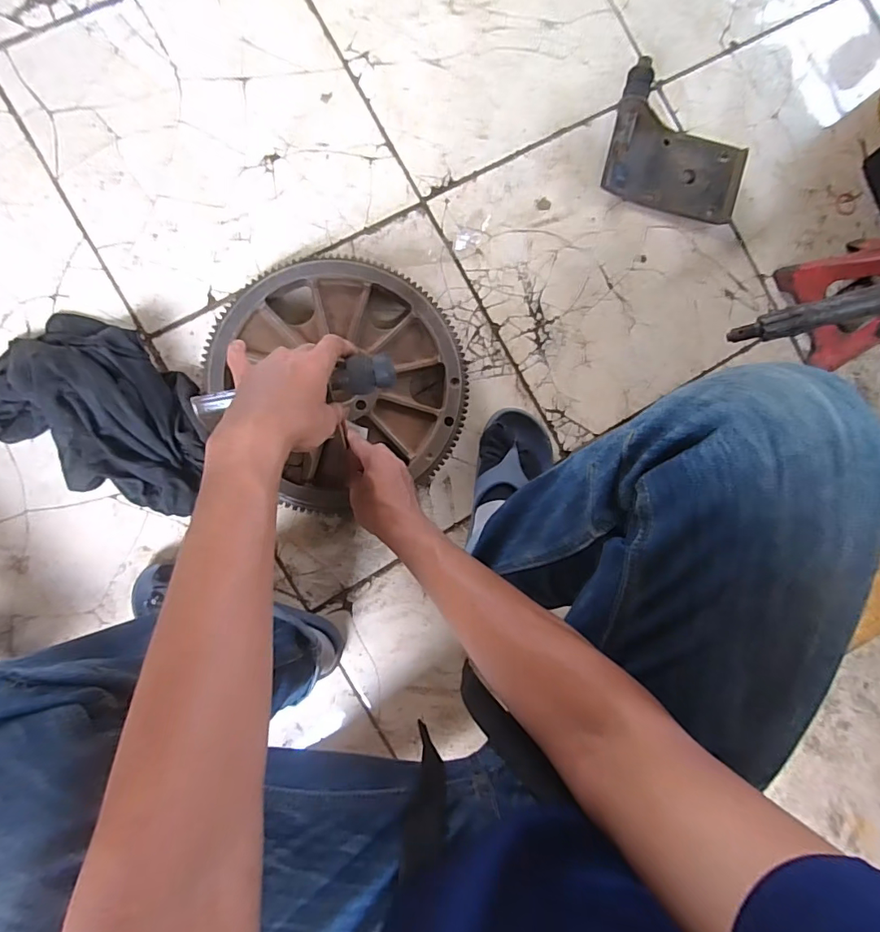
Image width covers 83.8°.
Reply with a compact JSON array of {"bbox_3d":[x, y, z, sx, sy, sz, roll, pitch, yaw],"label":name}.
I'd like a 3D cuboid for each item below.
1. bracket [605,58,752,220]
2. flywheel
[{"bbox_3d":[0.338,-0.447,0.694,0.208,0.057,0.153,15,88,-7],"label":"bracket"},{"bbox_3d":[-0.126,-0.100,0.617,0.315,0.044,0.310,0,89,-8],"label":"flywheel"}]

